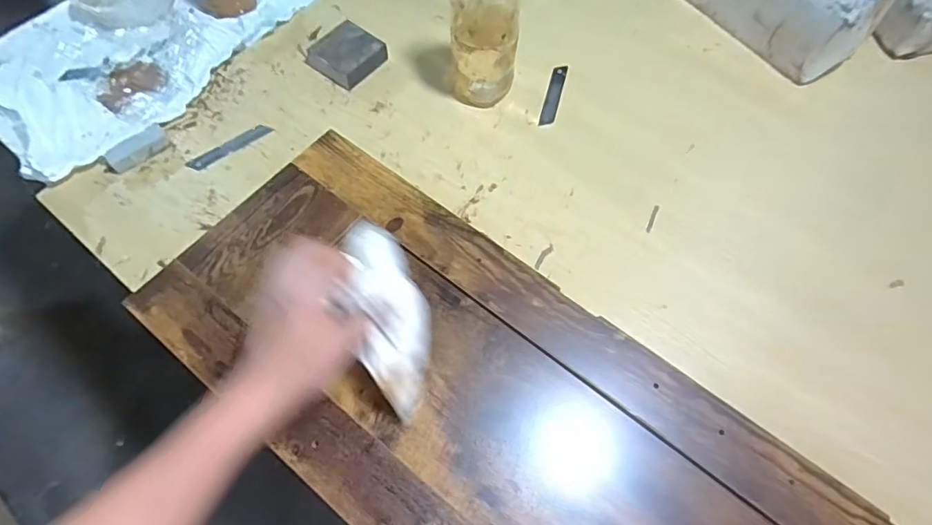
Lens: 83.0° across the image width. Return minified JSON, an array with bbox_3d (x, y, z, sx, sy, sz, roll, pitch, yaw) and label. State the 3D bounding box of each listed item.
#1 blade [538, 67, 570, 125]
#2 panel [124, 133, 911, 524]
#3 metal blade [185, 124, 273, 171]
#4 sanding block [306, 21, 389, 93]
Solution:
[{"bbox_3d":[0.107,-0.203,0.645,0.018,0.004,0.097,17,65,1],"label":"blade"},{"bbox_3d":[0.084,0.167,0.441,0.789,0.021,0.279,37,67,16],"label":"panel"},{"bbox_3d":[-0.271,-0.133,0.606,0.099,0.004,0.019,-34,69,-16],"label":"metal blade"},{"bbox_3d":[-0.150,-0.257,0.653,0.080,0.025,0.077,37,67,15],"label":"sanding block"}]

